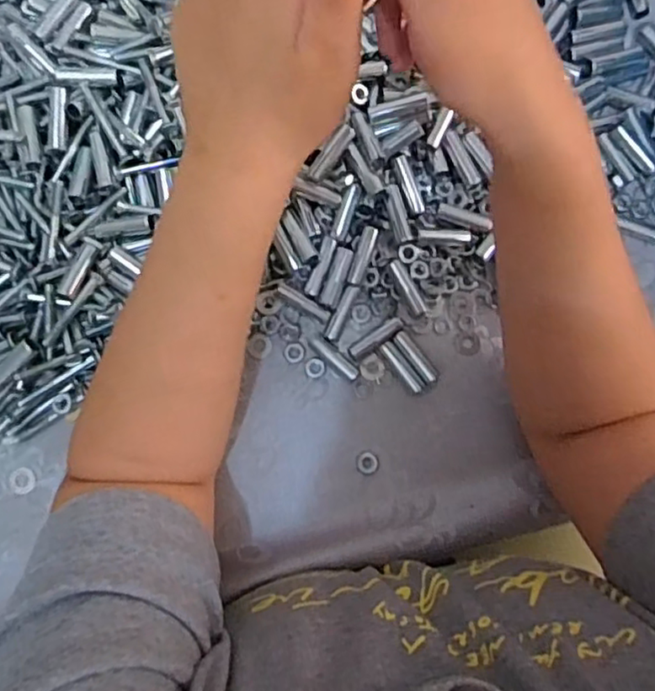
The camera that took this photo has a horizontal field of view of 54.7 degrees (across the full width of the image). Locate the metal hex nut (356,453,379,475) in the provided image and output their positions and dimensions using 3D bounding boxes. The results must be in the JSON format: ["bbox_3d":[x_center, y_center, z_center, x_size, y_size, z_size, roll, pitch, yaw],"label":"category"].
[{"bbox_3d":[0.026,0.076,0.407,0.014,0.006,0.014,-12,79,-4],"label":"metal hex nut"}]

